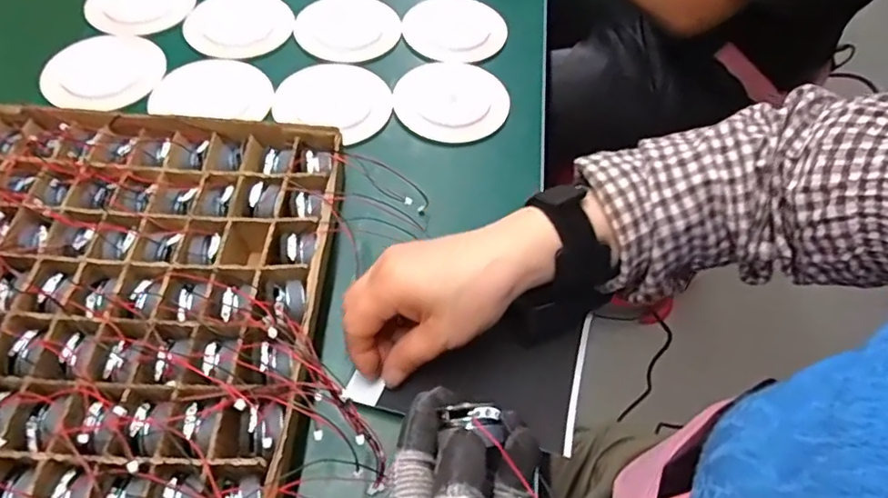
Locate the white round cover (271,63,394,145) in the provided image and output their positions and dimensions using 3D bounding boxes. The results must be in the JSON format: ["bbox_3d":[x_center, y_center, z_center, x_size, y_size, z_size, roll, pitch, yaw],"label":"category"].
[{"bbox_3d":[-0.095,-0.134,0.532,0.099,0.007,0.088,17,57,9],"label":"white round cover"}]

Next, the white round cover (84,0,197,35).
[{"bbox_3d":[-0.299,-0.248,0.595,0.090,0.008,0.098,1,55,-2],"label":"white round cover"}]

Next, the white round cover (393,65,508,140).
[{"bbox_3d":[0.008,-0.136,0.536,0.098,0.010,0.098,1,55,-2],"label":"white round cover"}]

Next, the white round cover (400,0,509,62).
[{"bbox_3d":[0.011,-0.220,0.594,0.101,0.010,0.086,2,55,-1],"label":"white round cover"}]

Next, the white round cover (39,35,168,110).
[{"bbox_3d":[-0.301,-0.161,0.533,0.087,0.011,0.099,12,56,5],"label":"white round cover"}]

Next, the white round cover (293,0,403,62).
[{"bbox_3d":[-0.093,-0.219,0.589,0.098,0.009,0.090,1,55,-2],"label":"white round cover"}]

